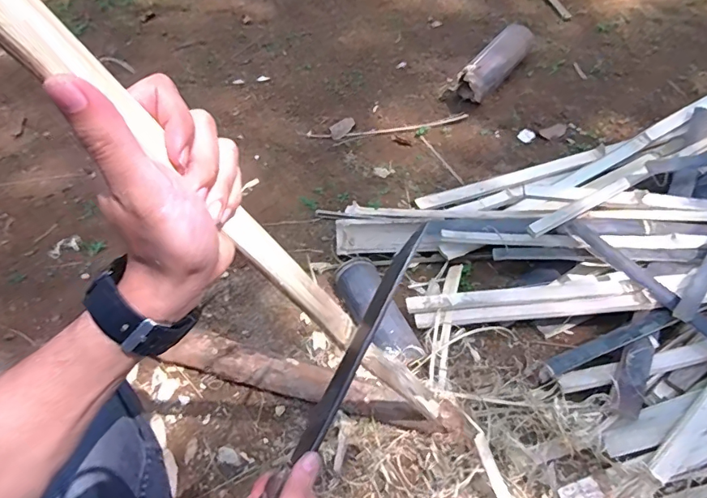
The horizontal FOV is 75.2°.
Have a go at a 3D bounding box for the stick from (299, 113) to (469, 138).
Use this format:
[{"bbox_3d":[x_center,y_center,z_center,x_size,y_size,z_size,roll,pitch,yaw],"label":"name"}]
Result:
[{"bbox_3d":[0.094,-0.347,1.322,0.474,0.013,0.042,-7,53,-2],"label":"stick"}]

